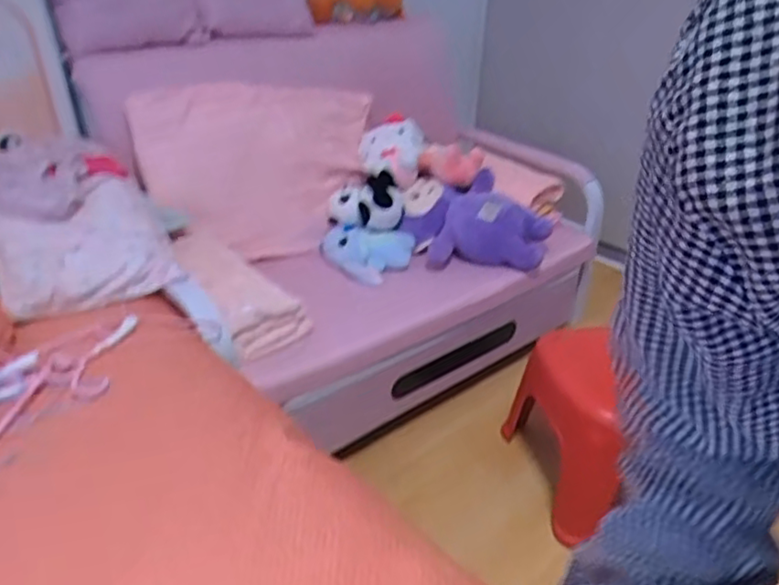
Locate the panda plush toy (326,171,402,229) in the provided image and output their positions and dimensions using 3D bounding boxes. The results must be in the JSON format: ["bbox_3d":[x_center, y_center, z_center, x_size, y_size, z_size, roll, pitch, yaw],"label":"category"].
[{"bbox_3d":[-0.066,-0.252,1.746,0.196,0.125,0.138,0,31,-3],"label":"panda plush toy"}]

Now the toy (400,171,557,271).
[{"bbox_3d":[0.233,-0.188,1.753,0.383,0.172,0.259,8,31,10],"label":"toy"}]

